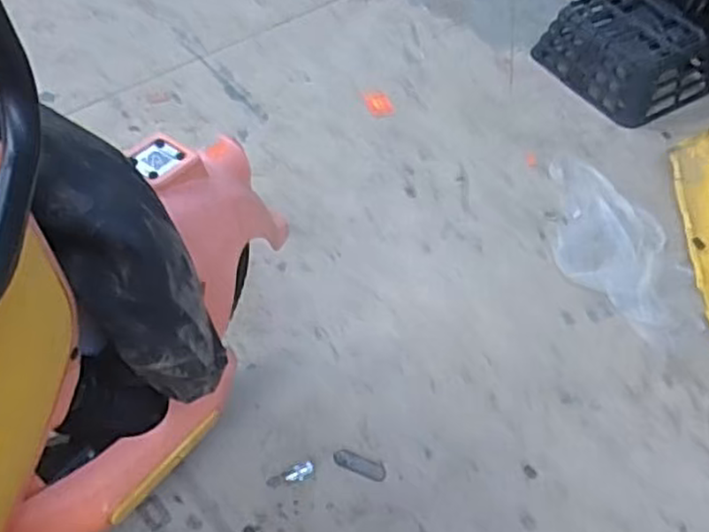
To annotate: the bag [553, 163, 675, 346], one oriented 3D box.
[{"bbox_3d":[0.426,-0.045,1.185,0.168,0.014,0.385,9,50,4],"label":"bag"}]

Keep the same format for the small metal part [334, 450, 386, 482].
[{"bbox_3d":[0.007,0.261,0.928,0.072,0.004,0.025,21,52,13],"label":"small metal part"}]

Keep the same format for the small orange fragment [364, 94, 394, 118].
[{"bbox_3d":[0.050,-0.327,1.428,0.050,0.004,0.079,-14,52,-11],"label":"small orange fragment"}]

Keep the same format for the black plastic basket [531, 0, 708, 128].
[{"bbox_3d":[0.559,-0.452,1.464,0.232,0.110,0.314,-27,57,-24],"label":"black plastic basket"}]

